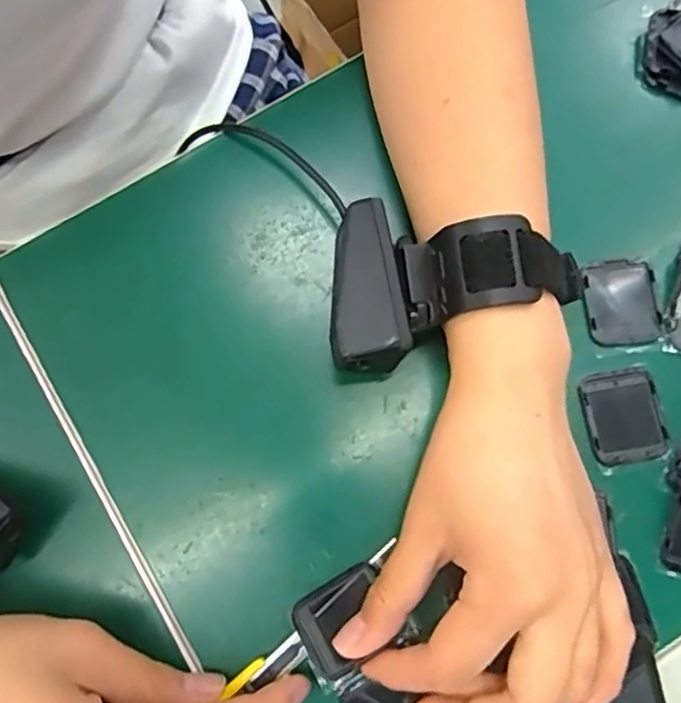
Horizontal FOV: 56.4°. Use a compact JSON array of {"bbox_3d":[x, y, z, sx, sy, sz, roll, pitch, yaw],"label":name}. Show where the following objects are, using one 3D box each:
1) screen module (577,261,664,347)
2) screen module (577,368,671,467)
[{"bbox_3d":[0.128,-0.023,0.290,0.033,0.012,0.040,-6,72,14],"label":"screen module"},{"bbox_3d":[0.124,0.028,0.279,0.033,0.004,0.039,-12,80,-1],"label":"screen module"}]

